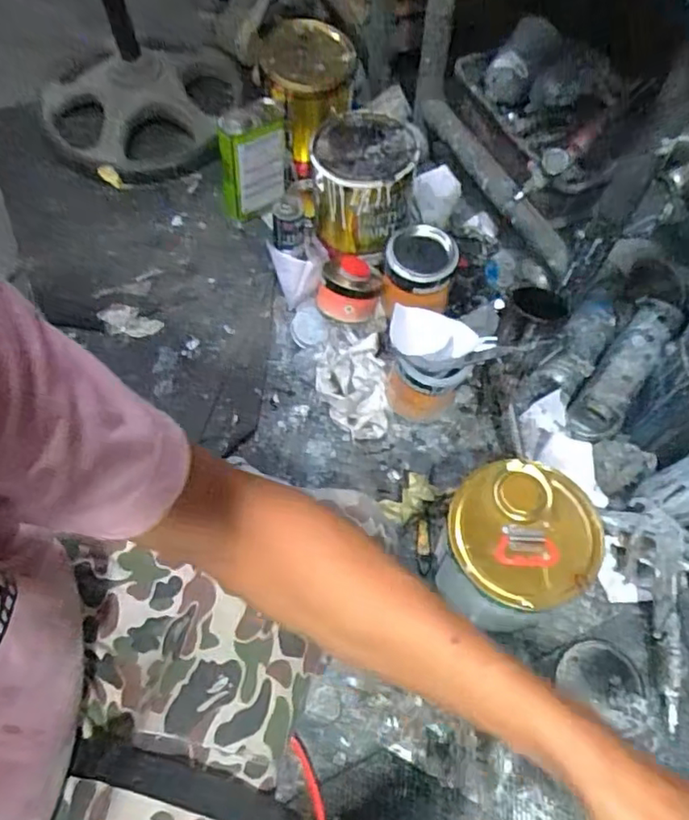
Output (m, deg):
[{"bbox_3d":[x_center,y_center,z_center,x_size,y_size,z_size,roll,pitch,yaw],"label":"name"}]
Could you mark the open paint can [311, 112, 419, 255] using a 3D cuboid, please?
[{"bbox_3d":[0.028,-0.370,0.980,0.159,0.159,0.171,-7,63,-5],"label":"open paint can"}]

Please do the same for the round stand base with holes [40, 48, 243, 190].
[{"bbox_3d":[-0.407,-0.625,1.207,0.367,0.075,0.395,31,67,14],"label":"round stand base with holes"}]

